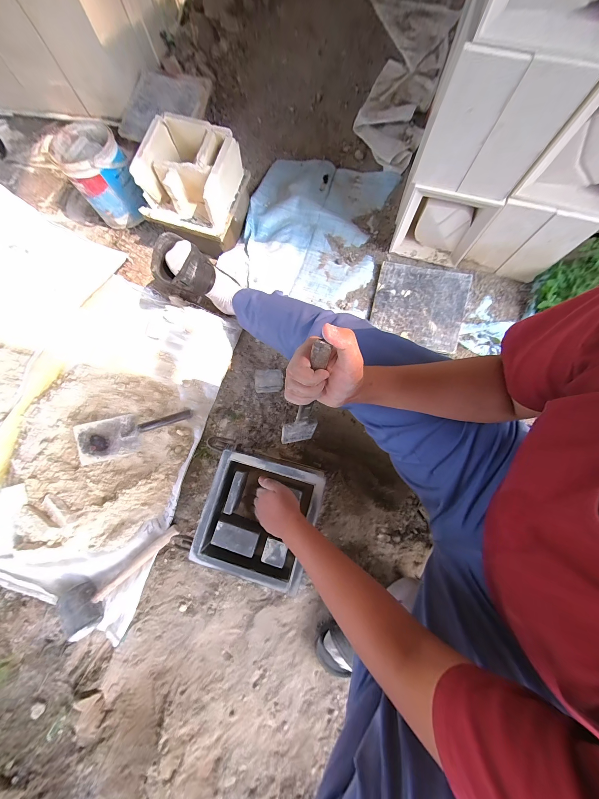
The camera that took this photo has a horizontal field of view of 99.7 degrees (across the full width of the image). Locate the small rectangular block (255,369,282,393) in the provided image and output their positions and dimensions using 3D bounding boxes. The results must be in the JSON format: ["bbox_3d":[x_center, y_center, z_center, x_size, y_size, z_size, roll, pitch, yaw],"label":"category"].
[{"bbox_3d":[-0.087,-0.052,0.726,0.074,0.050,0.059,-2,78,-2],"label":"small rectangular block"}]

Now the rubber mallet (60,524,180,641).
[{"bbox_3d":[-0.411,0.417,0.606,0.282,0.077,0.103,-37,81,-8],"label":"rubber mallet"}]

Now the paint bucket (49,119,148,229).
[{"bbox_3d":[-0.606,-0.684,0.791,0.171,0.194,0.180,-35,81,-8],"label":"paint bucket"}]

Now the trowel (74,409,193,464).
[{"bbox_3d":[-0.437,0.078,0.682,0.282,0.045,0.107,-19,79,-5],"label":"trowel"}]

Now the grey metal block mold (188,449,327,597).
[{"bbox_3d":[-0.089,0.262,0.584,0.238,0.106,0.240,16,78,2],"label":"grey metal block mold"}]

